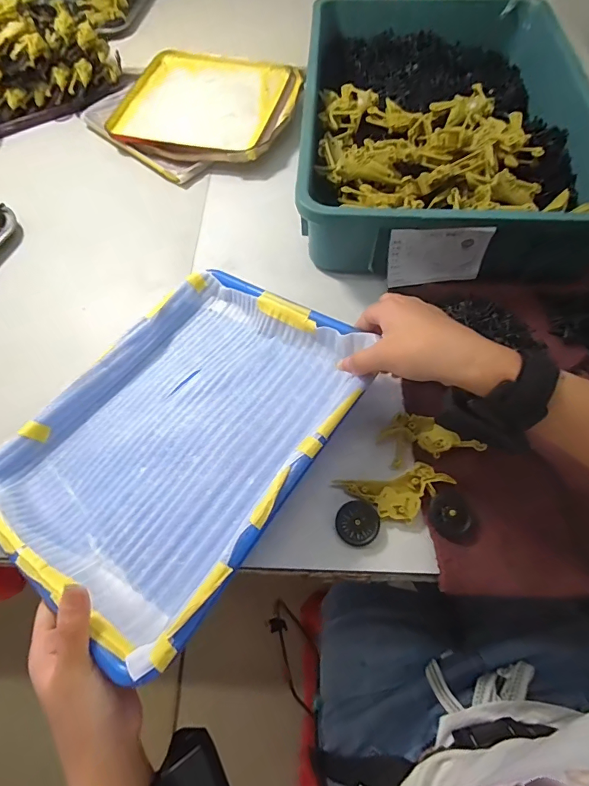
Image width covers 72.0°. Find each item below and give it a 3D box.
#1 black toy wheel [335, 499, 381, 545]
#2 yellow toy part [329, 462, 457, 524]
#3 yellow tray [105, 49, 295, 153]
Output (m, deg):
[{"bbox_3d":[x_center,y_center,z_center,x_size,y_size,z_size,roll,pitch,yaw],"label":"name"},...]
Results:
[{"bbox_3d":[0.057,0.118,0.368,0.038,0.014,0.038,-1,63,1],"label":"black toy wheel"},{"bbox_3d":[0.094,0.094,0.376,0.100,0.015,0.047,-11,63,-4],"label":"yellow toy part"},{"bbox_3d":[-0.149,-0.468,0.661,0.249,0.027,0.241,11,63,7],"label":"yellow tray"}]

